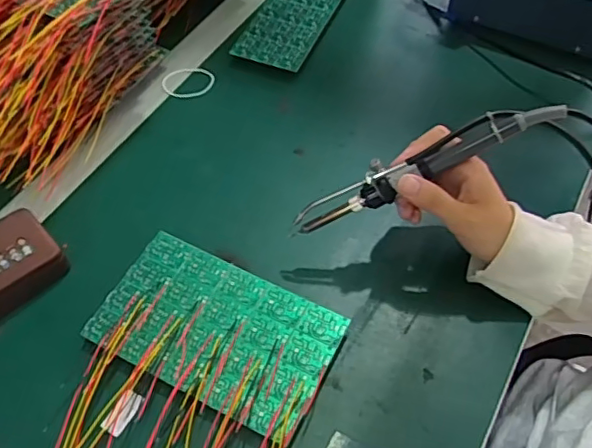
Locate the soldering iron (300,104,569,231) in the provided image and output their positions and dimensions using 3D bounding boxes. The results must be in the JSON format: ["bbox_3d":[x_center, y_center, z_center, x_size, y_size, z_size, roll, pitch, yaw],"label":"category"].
[{"bbox_3d":[0.086,-0.046,0.407,0.197,0.029,0.025,-26,54,15],"label":"soldering iron"}]

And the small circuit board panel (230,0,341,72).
[{"bbox_3d":[-0.002,-0.235,0.636,0.077,0.006,0.166,22,62,11],"label":"small circuit board panel"}]

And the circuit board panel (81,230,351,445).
[{"bbox_3d":[-0.059,0.080,0.431,0.172,0.019,0.103,22,59,17],"label":"circuit board panel"}]

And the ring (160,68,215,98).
[{"bbox_3d":[-0.113,-0.149,0.598,0.054,0.004,0.054,-16,56,-8],"label":"ring"}]

